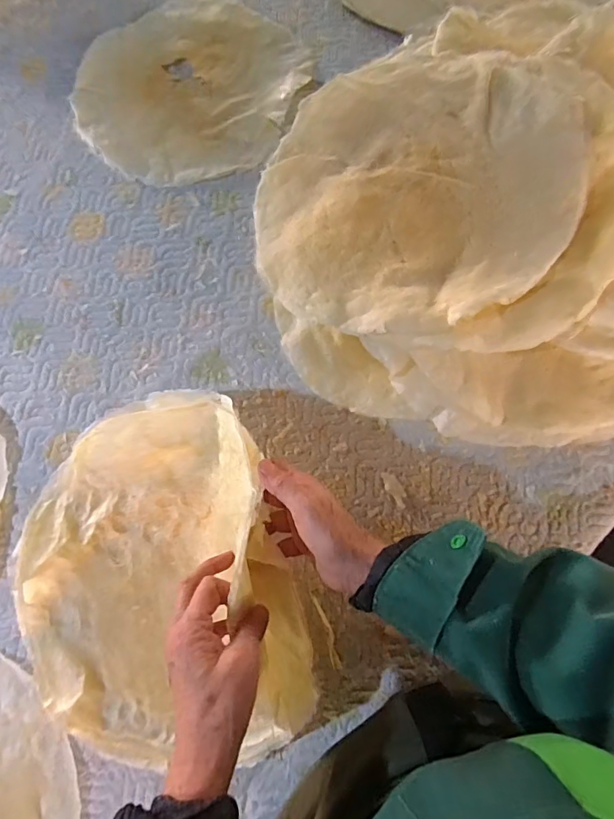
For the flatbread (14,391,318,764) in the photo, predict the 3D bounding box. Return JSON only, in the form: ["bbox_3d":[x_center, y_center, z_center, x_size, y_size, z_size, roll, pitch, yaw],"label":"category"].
[{"bbox_3d":[-0.163,0.154,0.435,0.284,0.176,0.343,-14,72,-6],"label":"flatbread"}]

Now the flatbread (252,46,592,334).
[{"bbox_3d":[0.112,-0.248,0.512,0.359,0.031,0.333,-4,76,16],"label":"flatbread"}]

